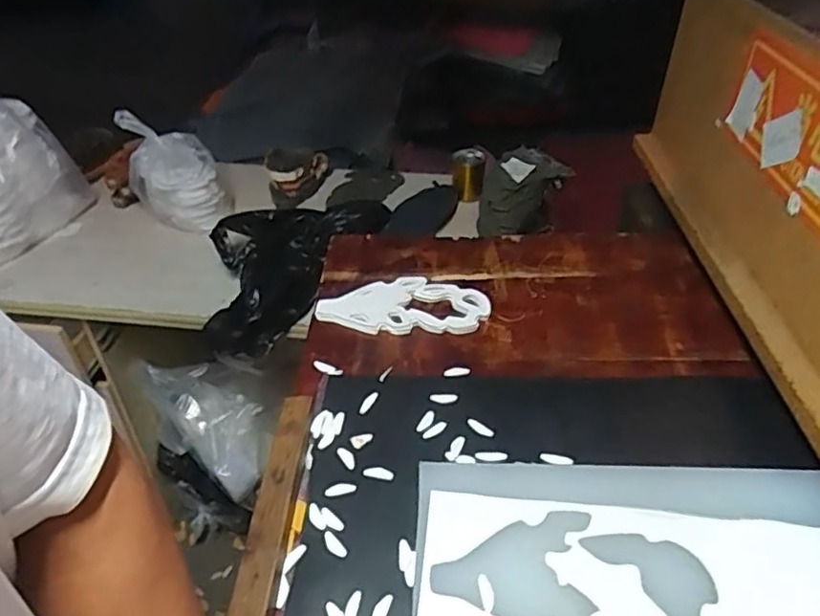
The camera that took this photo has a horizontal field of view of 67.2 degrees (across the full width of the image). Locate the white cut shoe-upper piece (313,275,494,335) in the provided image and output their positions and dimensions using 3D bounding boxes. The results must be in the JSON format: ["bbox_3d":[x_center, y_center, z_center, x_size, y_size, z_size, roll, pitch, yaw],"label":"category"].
[{"bbox_3d":[-0.009,-0.005,0.822,0.220,0.011,0.096,2,40,6],"label":"white cut shoe-upper piece"}]

